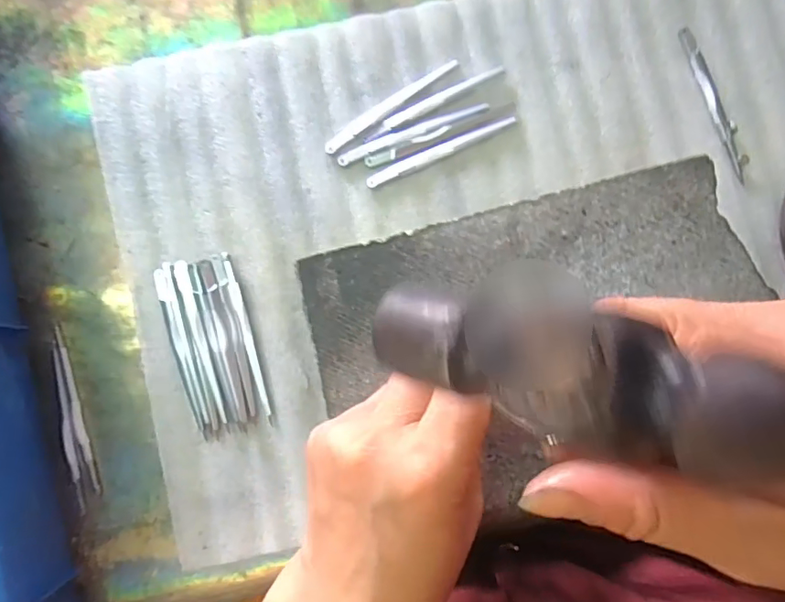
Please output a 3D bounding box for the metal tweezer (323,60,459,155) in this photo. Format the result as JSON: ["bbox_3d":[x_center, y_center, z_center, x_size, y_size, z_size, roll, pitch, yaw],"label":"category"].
[{"bbox_3d":[-0.002,-0.129,0.332,0.102,0.004,0.011,-37,85,-3],"label":"metal tweezer"}]

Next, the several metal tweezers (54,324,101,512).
[{"bbox_3d":[-0.200,0.072,0.319,0.012,0.008,0.110,-15,84,-1],"label":"several metal tweezers"}]

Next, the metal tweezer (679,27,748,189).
[{"bbox_3d":[0.208,-0.128,0.328,0.012,0.004,0.106,-17,84,-1],"label":"metal tweezer"}]

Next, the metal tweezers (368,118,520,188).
[{"bbox_3d":[0.031,-0.097,0.330,0.102,0.004,0.009,-25,85,-2],"label":"metal tweezers"}]

